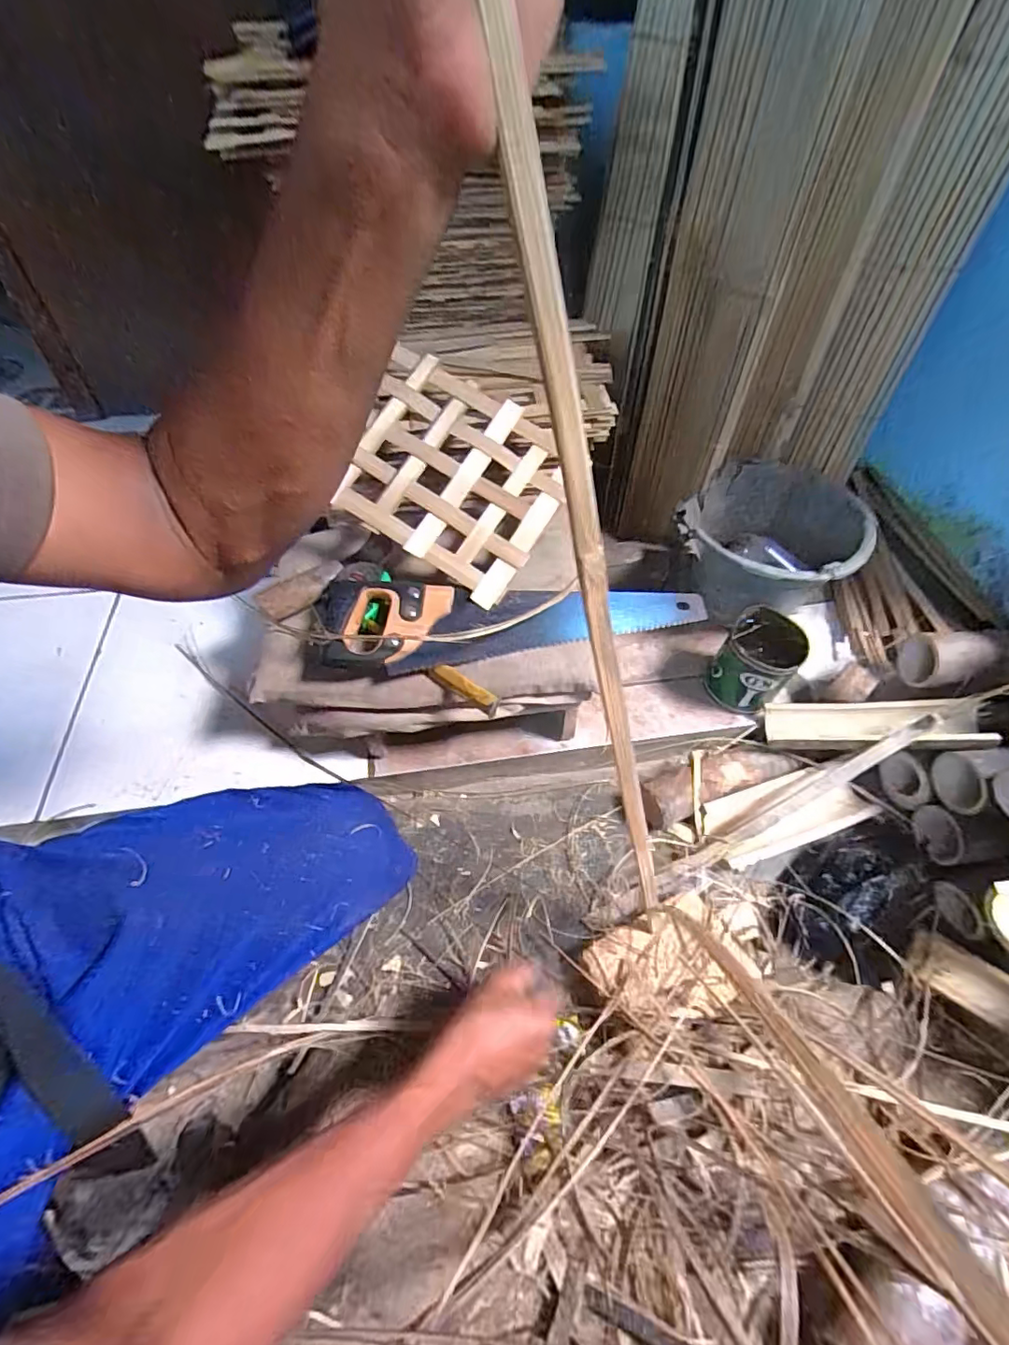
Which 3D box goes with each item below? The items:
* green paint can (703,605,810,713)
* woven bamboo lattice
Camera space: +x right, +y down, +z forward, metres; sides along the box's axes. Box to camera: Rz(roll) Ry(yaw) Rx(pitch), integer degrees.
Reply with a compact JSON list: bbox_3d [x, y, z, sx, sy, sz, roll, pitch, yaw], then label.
[{"bbox_3d":[0.348,-0.014,0.761,0.097,0.115,0.098,1,52,-1],"label":"green paint can"},{"bbox_3d":[-0.071,-0.250,0.690,0.274,0.020,0.236,31,84,3],"label":"woven bamboo lattice"}]

